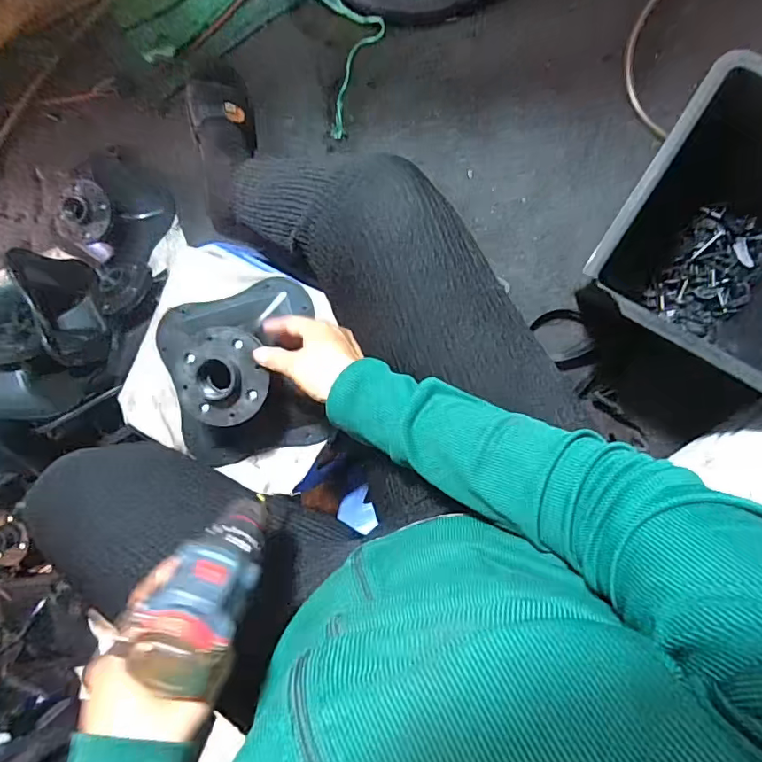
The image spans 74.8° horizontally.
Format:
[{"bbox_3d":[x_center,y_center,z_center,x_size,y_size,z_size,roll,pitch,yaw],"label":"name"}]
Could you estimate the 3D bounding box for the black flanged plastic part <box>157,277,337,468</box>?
[{"bbox_3d":[-0.157,-0.006,0.527,0.174,0.091,0.183,-14,91,6],"label":"black flanged plastic part"}]

